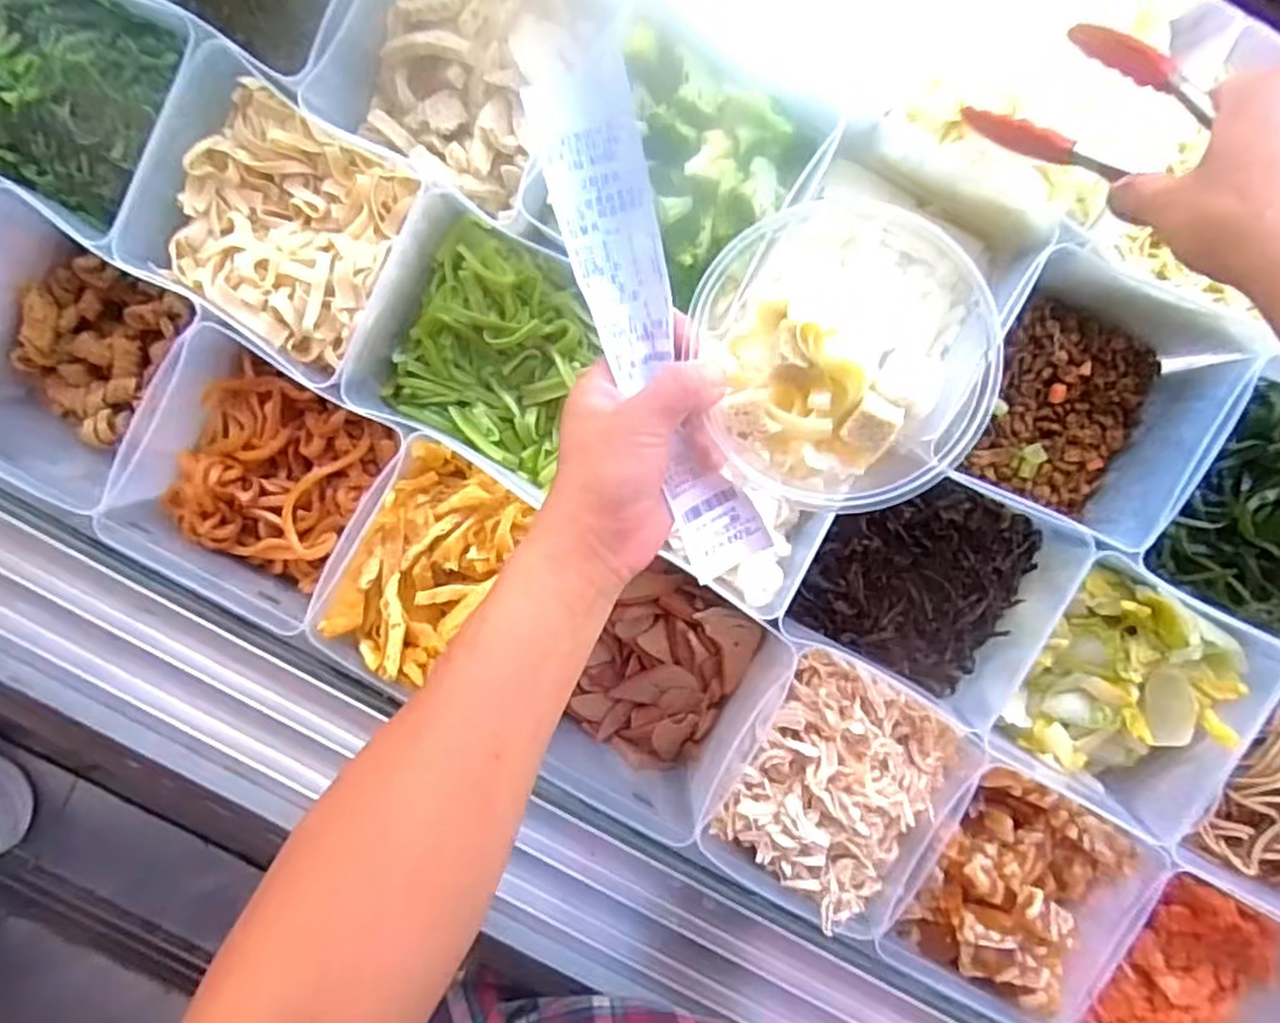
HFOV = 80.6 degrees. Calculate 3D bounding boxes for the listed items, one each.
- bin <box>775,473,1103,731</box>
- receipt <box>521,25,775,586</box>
[{"bbox_3d":[0.239,0.057,0.617,0.174,0.081,0.170,25,94,-8],"label":"bin"},{"bbox_3d":[0.008,-0.100,0.419,0.055,0.032,0.296,-21,106,-2],"label":"receipt"}]

